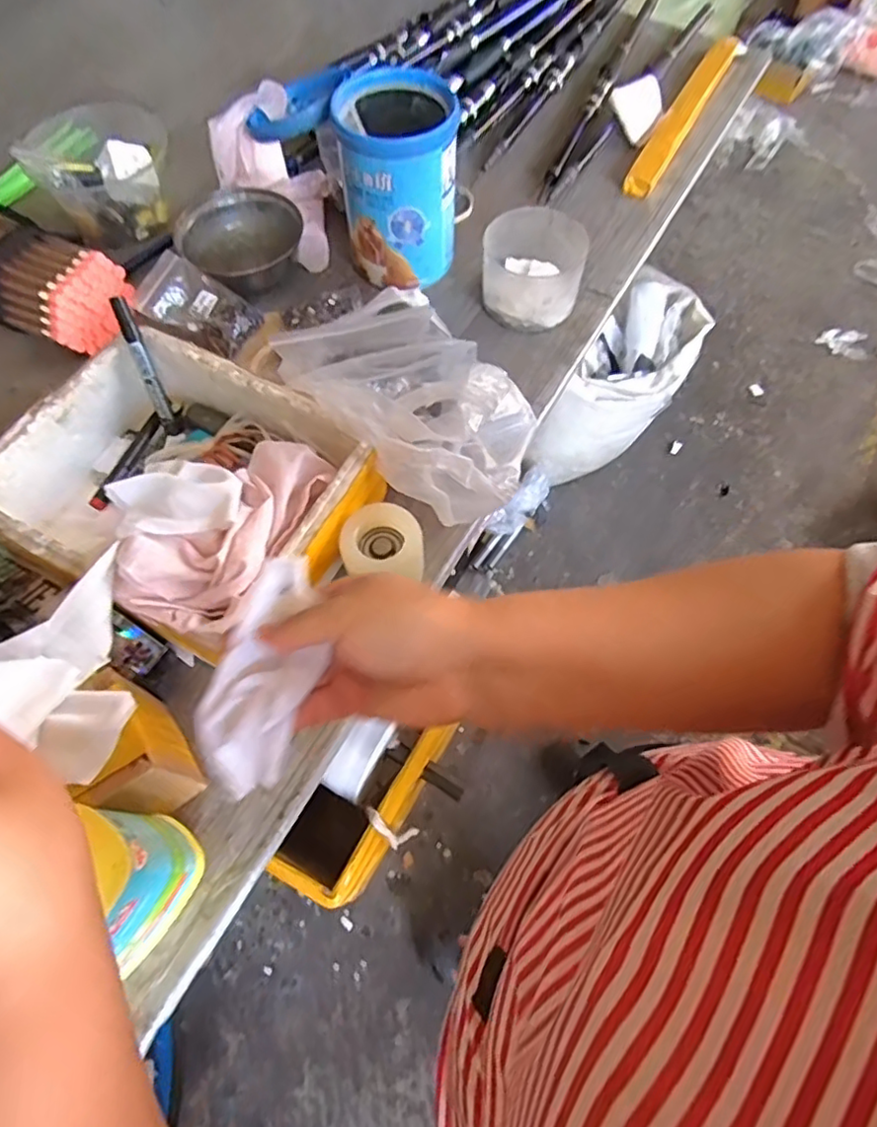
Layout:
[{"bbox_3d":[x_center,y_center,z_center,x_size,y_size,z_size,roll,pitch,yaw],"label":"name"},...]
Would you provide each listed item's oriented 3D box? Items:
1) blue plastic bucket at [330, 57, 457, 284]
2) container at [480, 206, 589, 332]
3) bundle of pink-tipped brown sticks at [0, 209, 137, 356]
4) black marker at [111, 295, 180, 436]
[{"bbox_3d":[-0.043,-0.425,0.689,0.127,0.163,0.128,-3,65,-2],"label":"blue plastic bucket"},{"bbox_3d":[0.105,-0.335,0.701,0.116,0.073,0.110,11,65,4],"label":"container"},{"bbox_3d":[-0.458,-0.324,0.699,0.218,0.085,0.132,24,67,10],"label":"bundle of pink-tipped brown sticks"},{"bbox_3d":[-0.275,-0.184,0.576,0.015,0.013,0.127,-21,110,-12],"label":"black marker"}]

